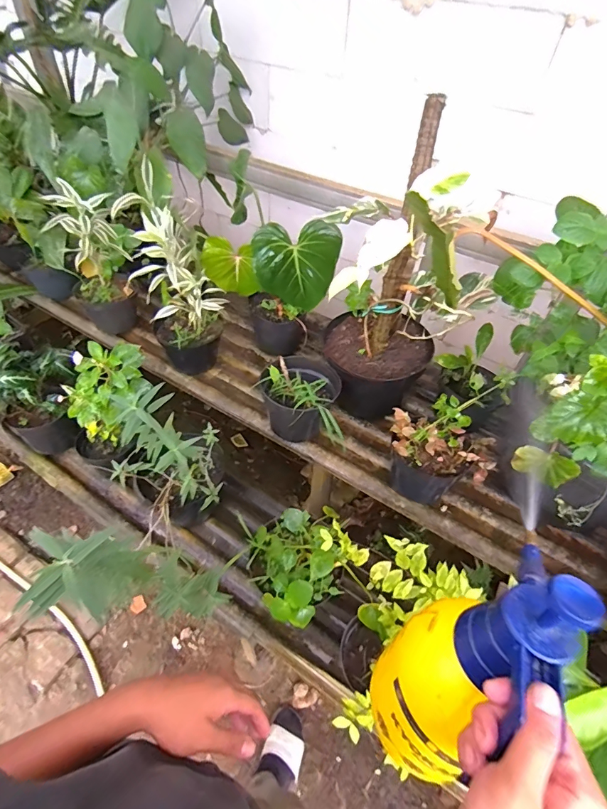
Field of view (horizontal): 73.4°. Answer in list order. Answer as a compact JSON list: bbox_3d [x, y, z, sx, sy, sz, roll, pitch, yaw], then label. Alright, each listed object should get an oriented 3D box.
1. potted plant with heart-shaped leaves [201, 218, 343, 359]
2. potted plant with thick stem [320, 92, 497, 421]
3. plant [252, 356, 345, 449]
[{"bbox_3d":[-0.082,-0.280,1.032,0.209,0.382,0.270,-31,57,-27],"label":"potted plant with heart-shaped leaves"},{"bbox_3d":[0.226,-0.262,0.945,0.321,0.588,0.287,-13,51,-15],"label":"potted plant with thick stem"},{"bbox_3d":[-0.008,0.011,0.971,0.181,0.163,0.221,0,48,-4],"label":"plant"}]

